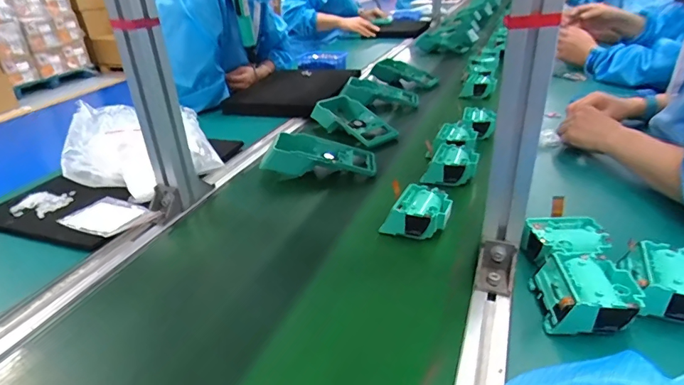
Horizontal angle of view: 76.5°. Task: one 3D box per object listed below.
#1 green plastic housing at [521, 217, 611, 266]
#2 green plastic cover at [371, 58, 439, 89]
[{"bbox_3d":[0.241,0.061,0.465,0.076,0.047,0.061,-4,22,4],"label":"green plastic housing"},{"bbox_3d":[0.174,-0.324,1.210,0.187,0.072,0.071,15,25,4],"label":"green plastic cover"}]

